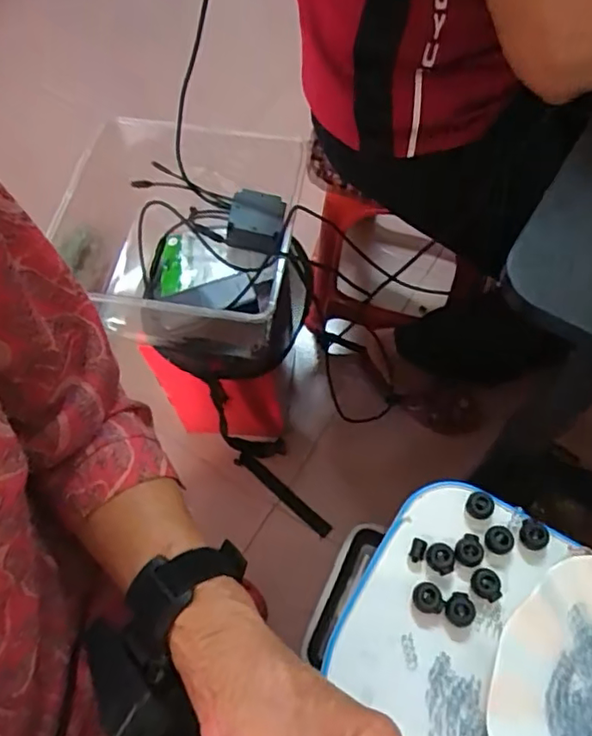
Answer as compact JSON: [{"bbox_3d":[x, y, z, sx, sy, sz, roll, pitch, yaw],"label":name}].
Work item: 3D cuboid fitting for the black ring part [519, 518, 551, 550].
[{"bbox_3d":[0.154,0.108,0.375,0.015,0.013,0.018,-34,66,-14],"label":"black ring part"}]

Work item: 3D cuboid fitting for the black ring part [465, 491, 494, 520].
[{"bbox_3d":[0.122,0.091,0.385,0.017,0.010,0.016,-1,63,2],"label":"black ring part"}]

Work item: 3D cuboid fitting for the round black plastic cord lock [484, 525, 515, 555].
[{"bbox_3d":[0.131,0.111,0.375,0.018,0.006,0.017,-1,63,2],"label":"round black plastic cord lock"}]

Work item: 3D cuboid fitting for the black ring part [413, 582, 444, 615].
[{"bbox_3d":[0.082,0.144,0.362,0.017,0.009,0.017,-1,63,2],"label":"black ring part"}]

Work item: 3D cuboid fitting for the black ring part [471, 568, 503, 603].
[{"bbox_3d":[0.119,0.135,0.363,0.018,0.005,0.018,11,64,8],"label":"black ring part"}]

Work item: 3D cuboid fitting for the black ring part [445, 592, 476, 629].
[{"bbox_3d":[0.101,0.148,0.357,0.017,0.010,0.019,13,64,10],"label":"black ring part"}]

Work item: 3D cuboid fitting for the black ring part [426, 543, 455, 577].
[{"bbox_3d":[0.093,0.121,0.371,0.018,0.009,0.017,27,67,16],"label":"black ring part"}]

